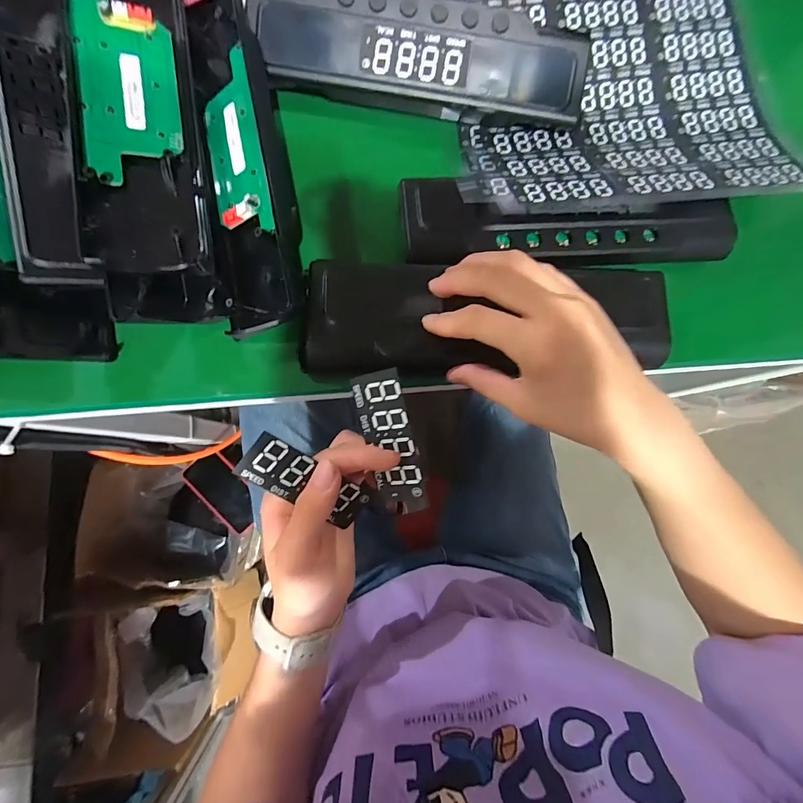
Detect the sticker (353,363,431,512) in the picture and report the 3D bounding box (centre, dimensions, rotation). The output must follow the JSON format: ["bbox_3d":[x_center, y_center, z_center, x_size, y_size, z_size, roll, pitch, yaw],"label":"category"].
[{"bbox_3d":[-0.006,0.024,0.234,0.032,0.004,0.083,-11,93,23],"label":"sticker"}]

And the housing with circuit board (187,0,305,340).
[{"bbox_3d":[-0.106,-0.168,0.274,0.061,0.052,0.245,-8,85,-5],"label":"housing with circuit board"}]

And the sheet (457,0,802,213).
[{"bbox_3d":[0.171,-0.244,0.310,0.266,0.033,0.205,-6,85,-4],"label":"sheet"}]

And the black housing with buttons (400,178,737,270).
[{"bbox_3d":[0.123,-0.128,0.297,0.242,0.030,0.061,-1,84,-4],"label":"black housing with buttons"}]

